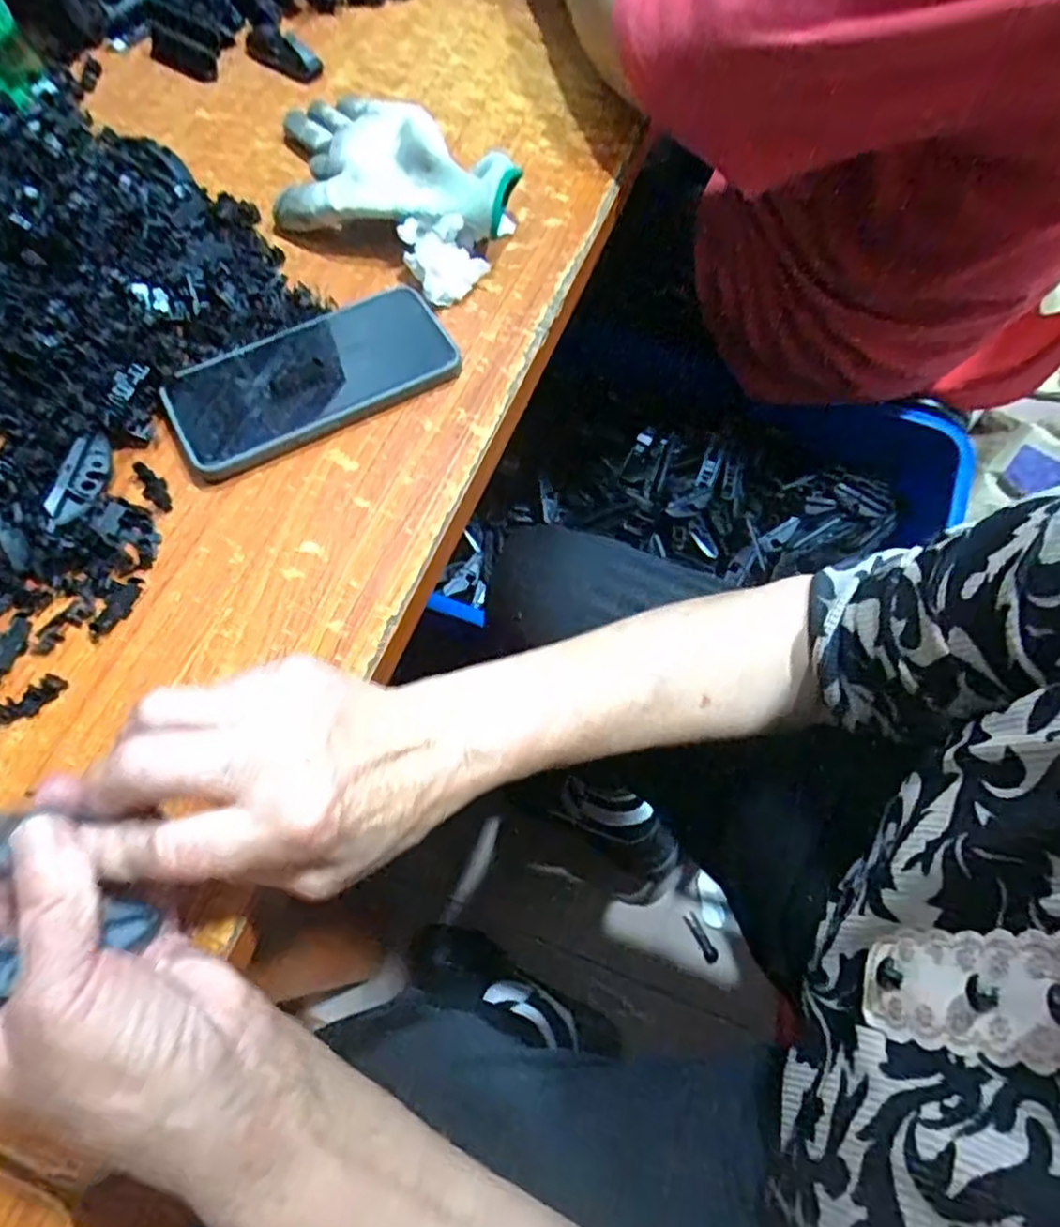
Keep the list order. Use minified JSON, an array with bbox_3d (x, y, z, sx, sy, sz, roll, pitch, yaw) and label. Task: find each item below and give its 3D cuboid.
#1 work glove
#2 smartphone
[{"bbox_3d":[-0.093,-0.300,0.468,0.176,0.037,0.127,7,66,4],"label":"work glove"},{"bbox_3d":[-0.126,-0.139,0.411,0.165,0.014,0.081,-32,69,-13],"label":"smartphone"}]

